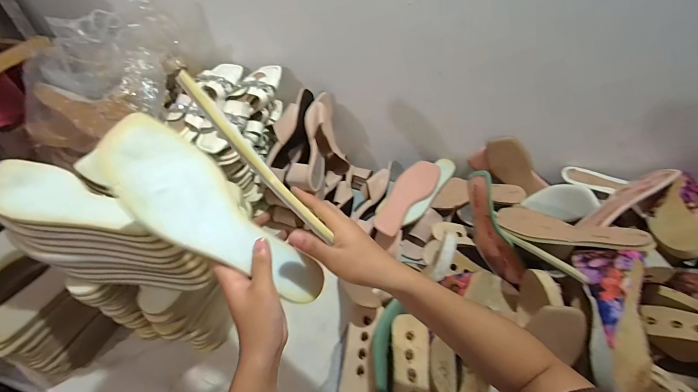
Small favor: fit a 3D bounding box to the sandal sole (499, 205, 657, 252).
[{"bbox_3d":[0.395,0.063,0.605,0.085,0.023,0.246,-38,30,-29],"label":"sandal sole"}]

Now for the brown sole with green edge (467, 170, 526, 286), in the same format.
[{"bbox_3d":[0.288,0.063,0.662,0.031,0.075,0.227,-15,85,-14],"label":"brown sole with green edge"}]

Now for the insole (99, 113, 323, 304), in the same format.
[{"bbox_3d":[-0.125,0.026,0.322,0.242,0.017,0.081,44,51,-17],"label":"insole"}]

